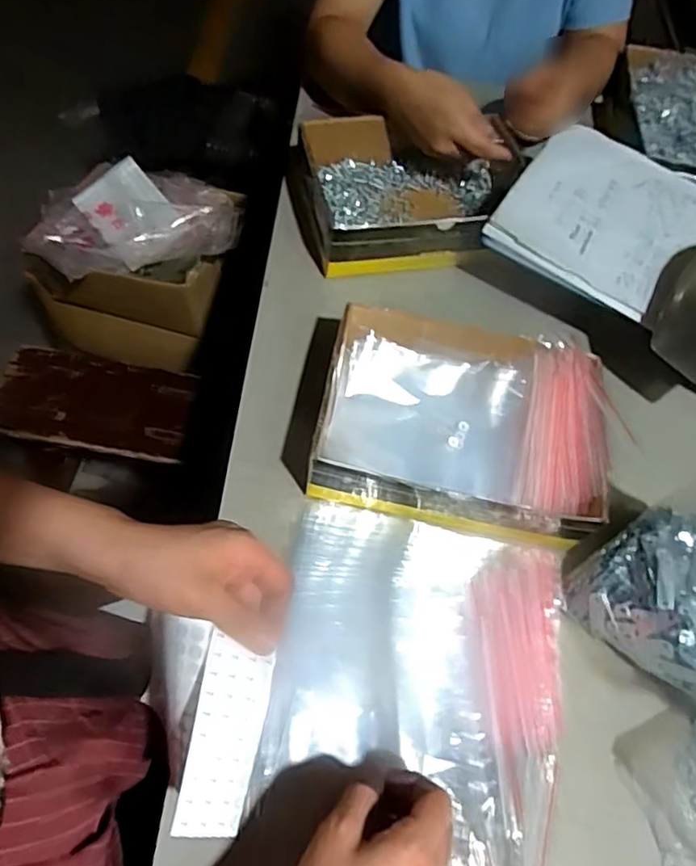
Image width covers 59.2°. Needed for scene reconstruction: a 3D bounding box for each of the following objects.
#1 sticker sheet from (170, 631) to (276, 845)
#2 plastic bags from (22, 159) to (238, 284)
[{"bbox_3d":[-0.078,0.192,0.388,0.043,0.010,0.109,17,66,-15],"label":"sticker sheet"},{"bbox_3d":[-0.348,-0.368,1.019,0.333,0.050,0.259,1,61,-7],"label":"plastic bags"}]

